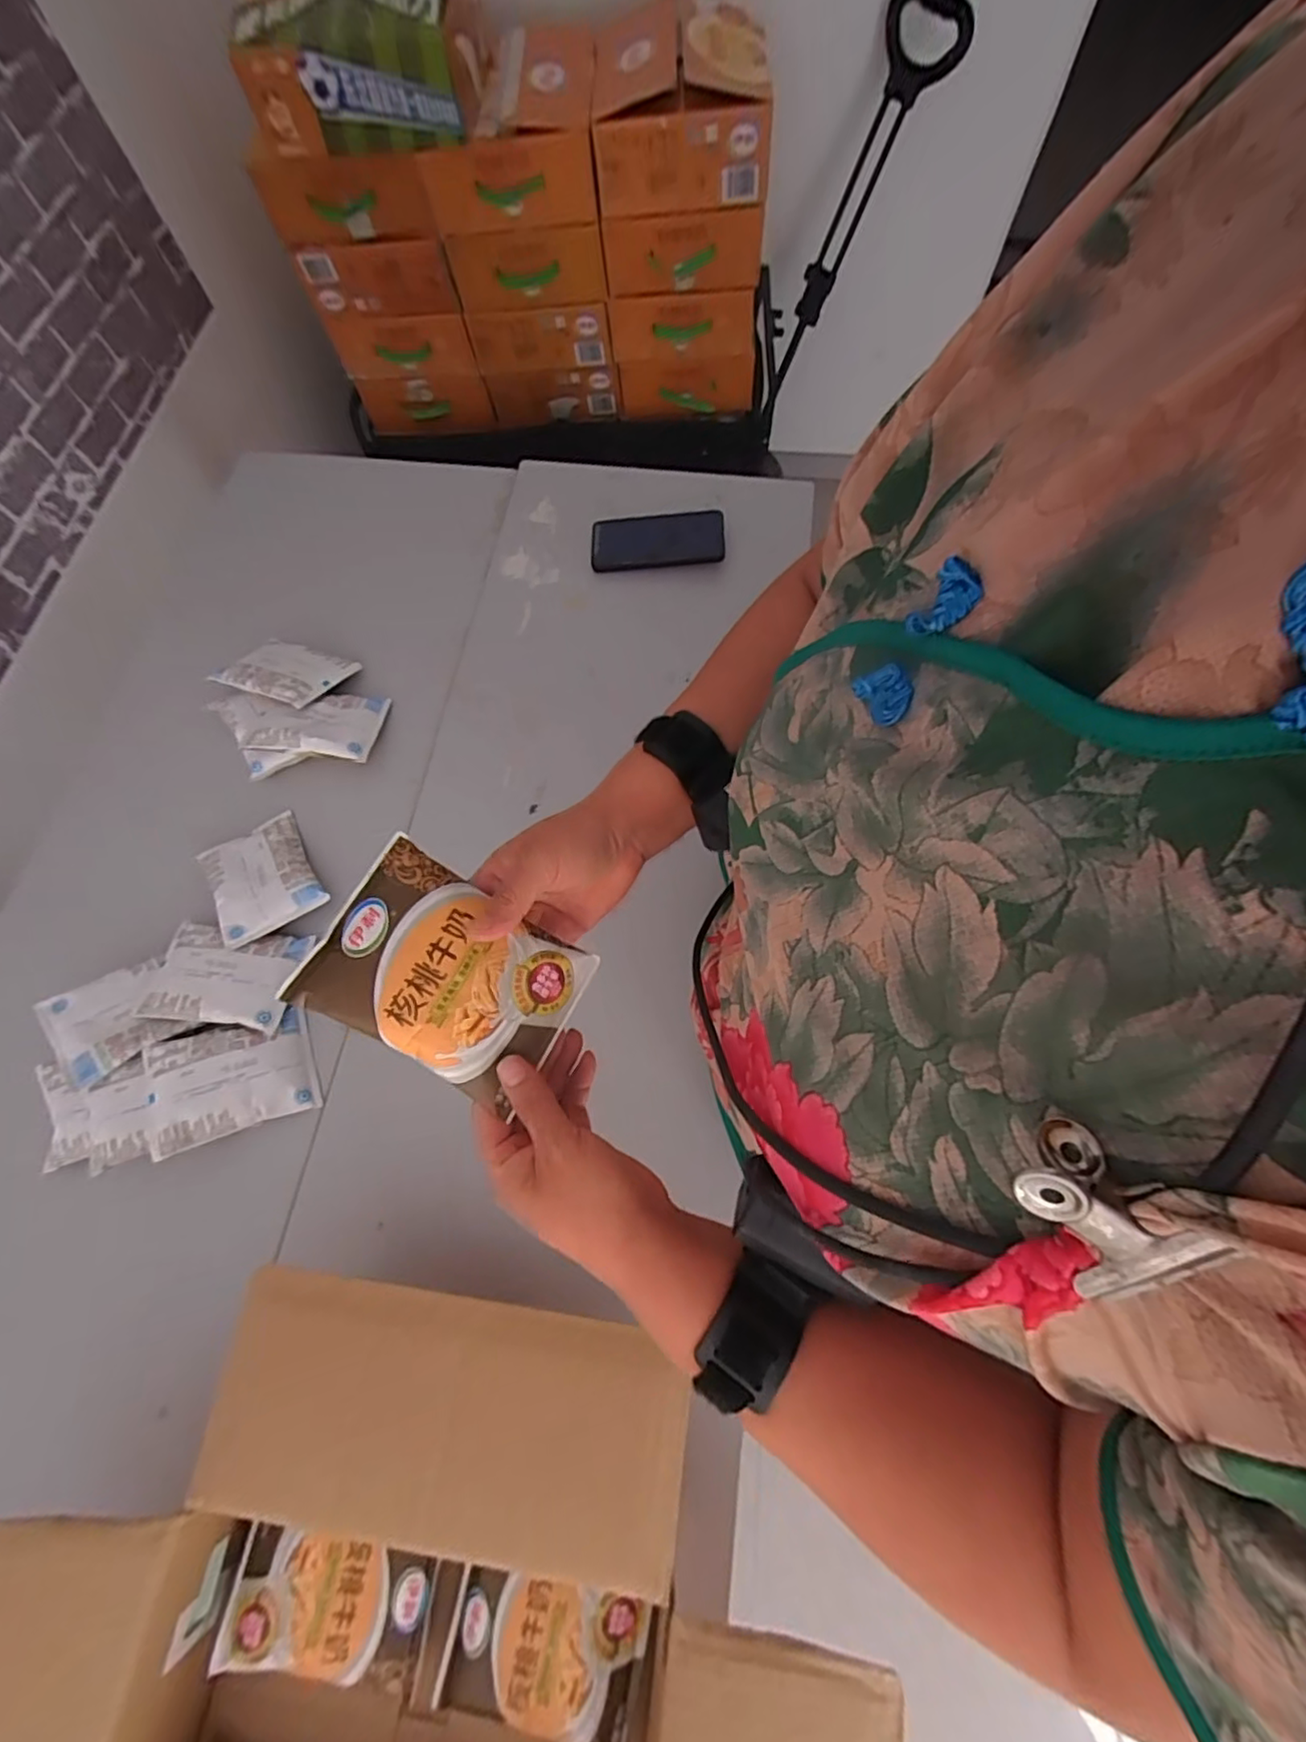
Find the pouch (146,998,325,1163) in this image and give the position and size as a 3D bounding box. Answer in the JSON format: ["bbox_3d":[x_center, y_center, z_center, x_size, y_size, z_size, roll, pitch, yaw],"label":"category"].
[{"bbox_3d":[-0.376,0.183,0.556,0.128,0.016,0.096,-15,75,-21],"label":"pouch"}]

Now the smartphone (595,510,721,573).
[{"bbox_3d":[0.005,-0.413,0.775,0.163,0.007,0.073,-2,79,5],"label":"smartphone"}]

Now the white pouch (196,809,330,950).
[{"bbox_3d":[-0.398,0.005,0.629,0.094,0.020,0.127,-34,71,-10],"label":"white pouch"}]

